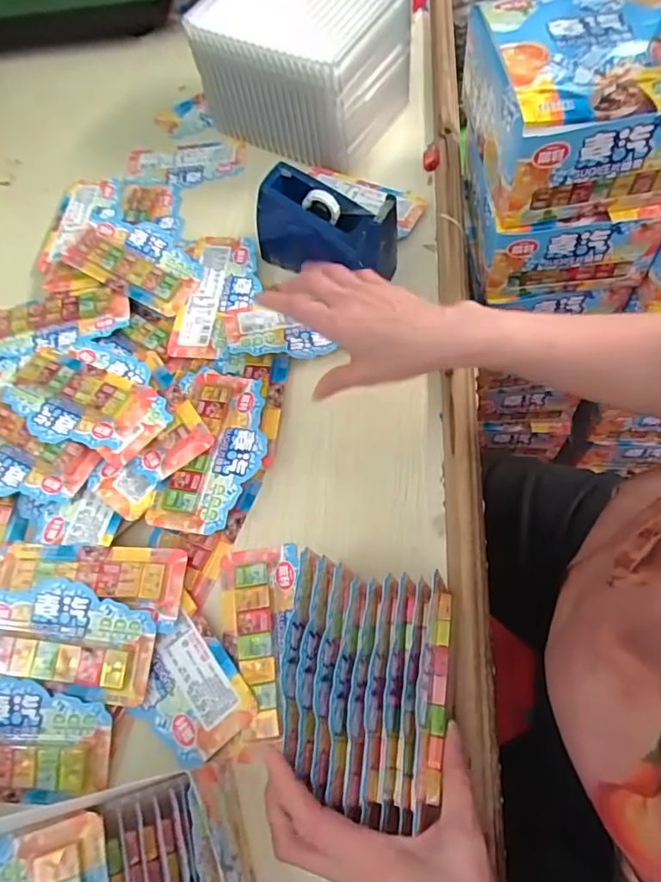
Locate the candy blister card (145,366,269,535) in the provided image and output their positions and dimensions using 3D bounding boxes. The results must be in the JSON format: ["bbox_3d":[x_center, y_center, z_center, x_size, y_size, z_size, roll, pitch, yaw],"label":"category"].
[{"bbox_3d":[-0.094,0.004,0.443,0.074,0.013,0.148,12,63,2],"label":"candy blister card"}]

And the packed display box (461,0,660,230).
[{"bbox_3d":[0.211,-0.304,0.468,0.149,0.098,0.200,-6,64,-1],"label":"packed display box"}]

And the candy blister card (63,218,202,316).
[{"bbox_3d":[-0.210,-0.191,0.546,0.167,0.018,0.072,26,67,14],"label":"candy blister card"}]

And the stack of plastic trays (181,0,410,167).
[{"bbox_3d":[-0.030,-0.418,0.601,0.204,0.144,0.147,29,68,15],"label":"stack of plastic trays"}]

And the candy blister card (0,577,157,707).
[{"bbox_3d":[-0.200,0.143,0.388,0.143,0.018,0.073,6,64,5],"label":"candy blister card"}]

